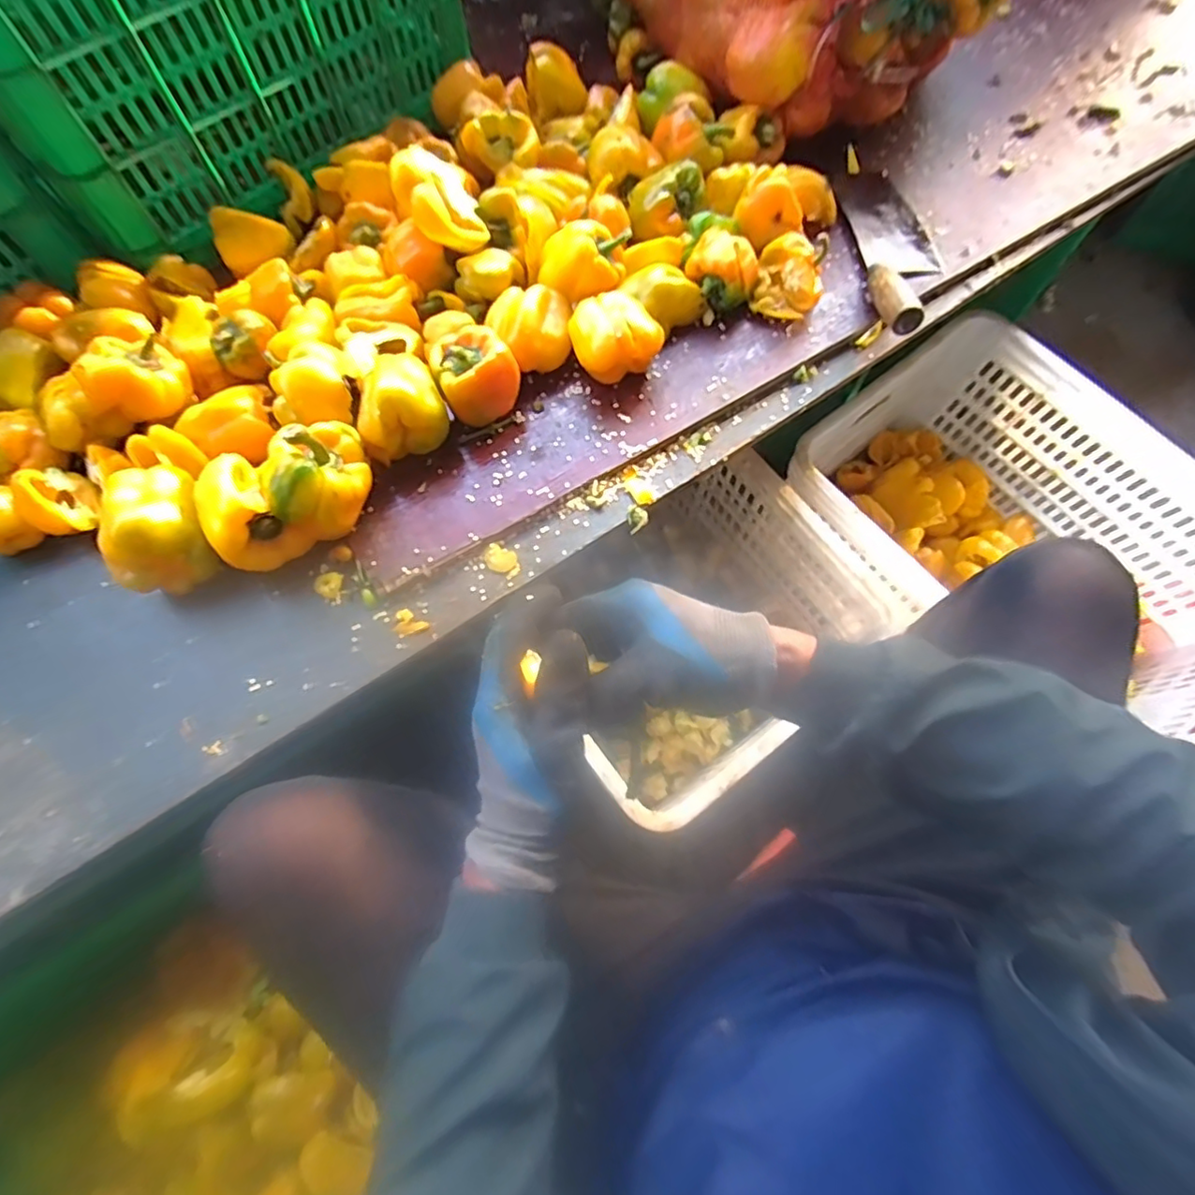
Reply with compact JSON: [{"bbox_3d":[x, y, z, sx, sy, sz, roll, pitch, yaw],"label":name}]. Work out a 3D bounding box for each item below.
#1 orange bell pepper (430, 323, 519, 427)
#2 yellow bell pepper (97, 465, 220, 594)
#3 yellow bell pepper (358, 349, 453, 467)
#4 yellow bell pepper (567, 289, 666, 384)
[{"bbox_3d":[-0.115,-0.211,0.572,0.076,0.069,0.074,0,70,-1],"label":"orange bell pepper"},{"bbox_3d":[-0.381,-0.058,0.518,0.082,0.081,0.099,-26,73,-10],"label":"yellow bell pepper"},{"bbox_3d":[-0.187,-0.179,0.557,0.080,0.078,0.078,-21,72,-8],"label":"yellow bell pepper"},{"bbox_3d":[0.018,-0.257,0.591,0.085,0.065,0.074,-17,72,-7],"label":"yellow bell pepper"}]

